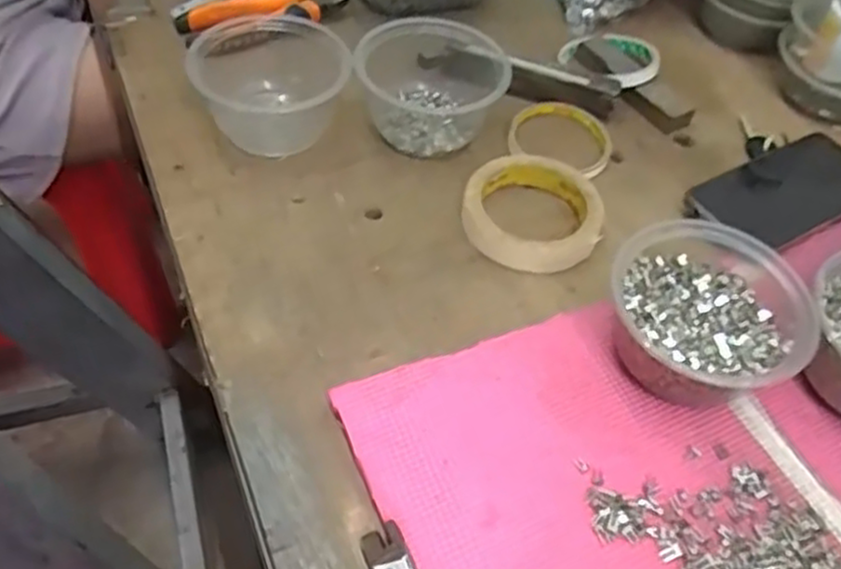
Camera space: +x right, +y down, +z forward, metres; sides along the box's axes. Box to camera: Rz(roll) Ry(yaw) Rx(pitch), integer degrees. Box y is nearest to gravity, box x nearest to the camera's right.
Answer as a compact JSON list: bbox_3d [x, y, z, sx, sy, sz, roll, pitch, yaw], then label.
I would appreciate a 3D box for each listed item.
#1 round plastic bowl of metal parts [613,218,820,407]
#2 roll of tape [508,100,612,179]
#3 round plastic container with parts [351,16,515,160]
[{"bbox_3d":[0.168,0.022,0.448,0.107,0.061,0.103,2,52,-3],"label":"round plastic bowl of metal parts"},{"bbox_3d":[0.118,-0.123,0.613,0.083,0.014,0.083,2,52,-3],"label":"roll of tape"},{"bbox_3d":[0.009,-0.161,0.587,0.112,0.054,0.117,2,52,-3],"label":"round plastic container with parts"}]

